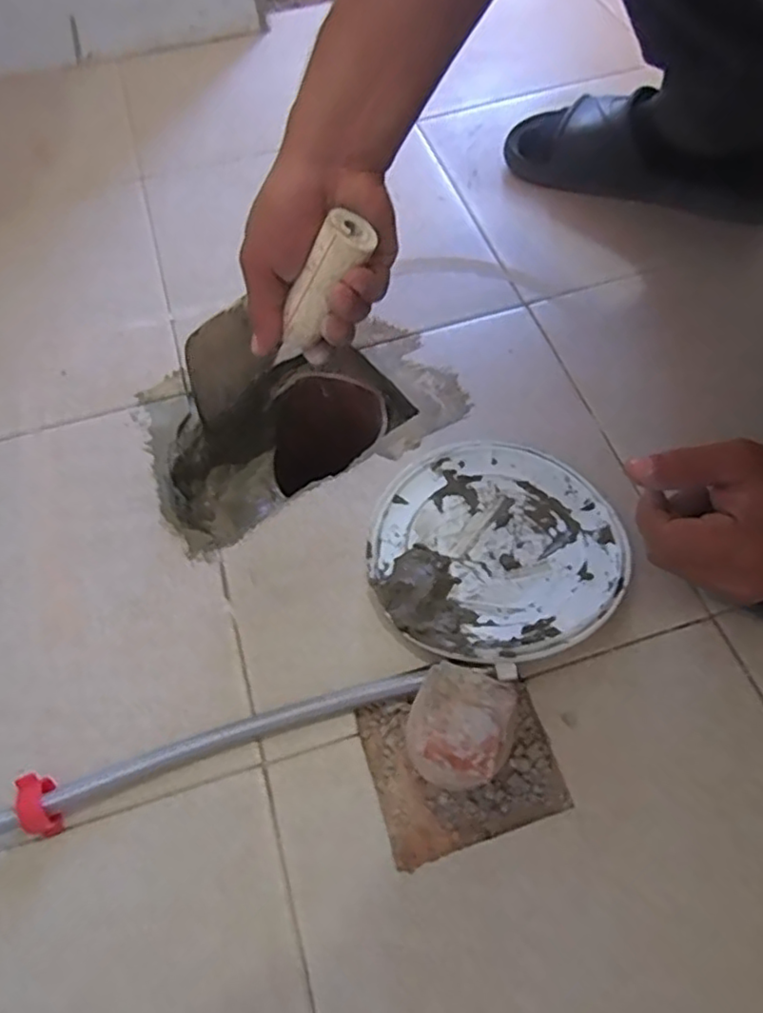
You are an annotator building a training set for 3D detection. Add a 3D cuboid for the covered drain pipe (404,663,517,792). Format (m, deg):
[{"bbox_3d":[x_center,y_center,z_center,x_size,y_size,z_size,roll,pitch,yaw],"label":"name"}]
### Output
[{"bbox_3d":[0.041,0.124,0.356,0.051,0.070,0.054,-1,60,2],"label":"covered drain pipe"}]

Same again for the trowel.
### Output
[{"bbox_3d":[-0.082,-0.123,0.462,0.082,0.242,0.076,24,59,-18],"label":"trowel"}]

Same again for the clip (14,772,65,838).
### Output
[{"bbox_3d":[-0.191,0.167,0.356,0.017,0.012,0.039,-20,97,-9],"label":"clip"}]

